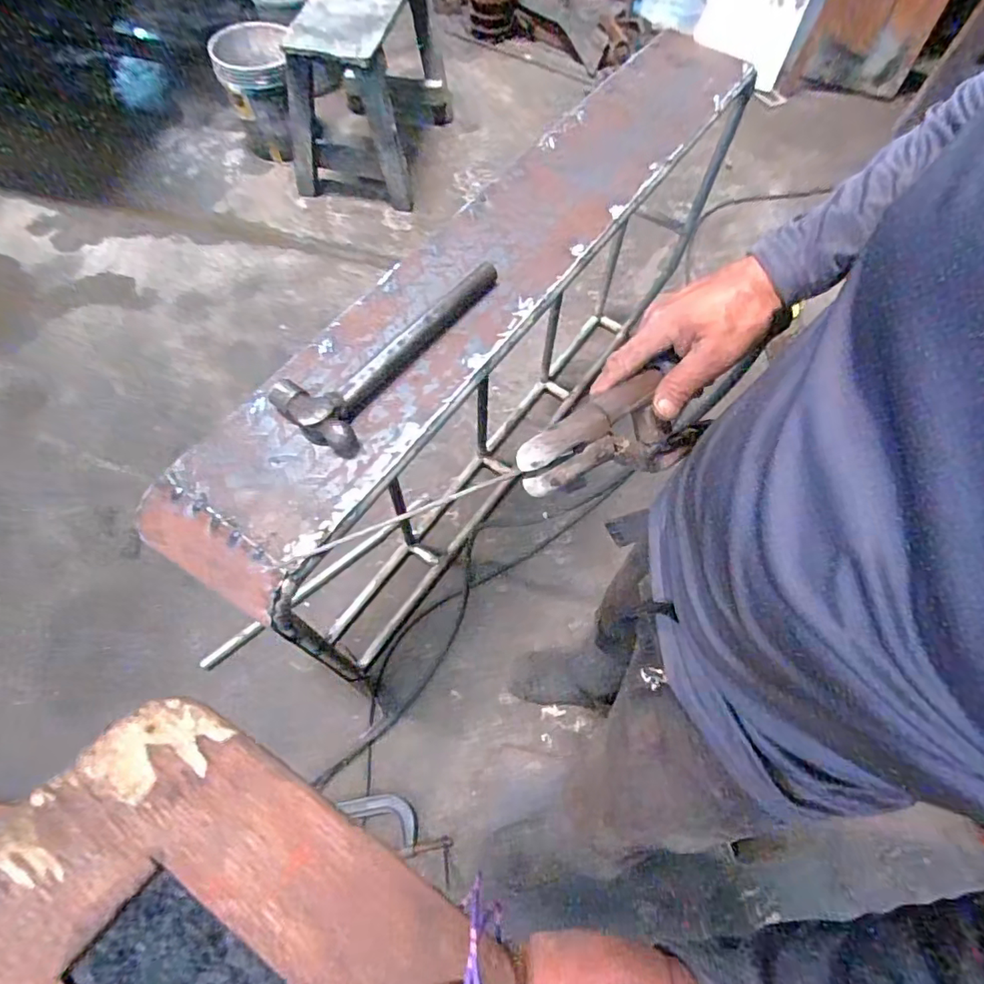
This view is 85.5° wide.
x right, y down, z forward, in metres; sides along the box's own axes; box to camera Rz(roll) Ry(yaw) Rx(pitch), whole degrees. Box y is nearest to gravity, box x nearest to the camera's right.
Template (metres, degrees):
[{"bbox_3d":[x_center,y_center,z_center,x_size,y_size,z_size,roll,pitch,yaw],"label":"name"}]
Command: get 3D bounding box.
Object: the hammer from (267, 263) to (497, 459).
[{"bbox_3d":[-0.120,-0.188,0.643,0.106,0.035,0.323,32,68,11],"label":"hammer"}]

